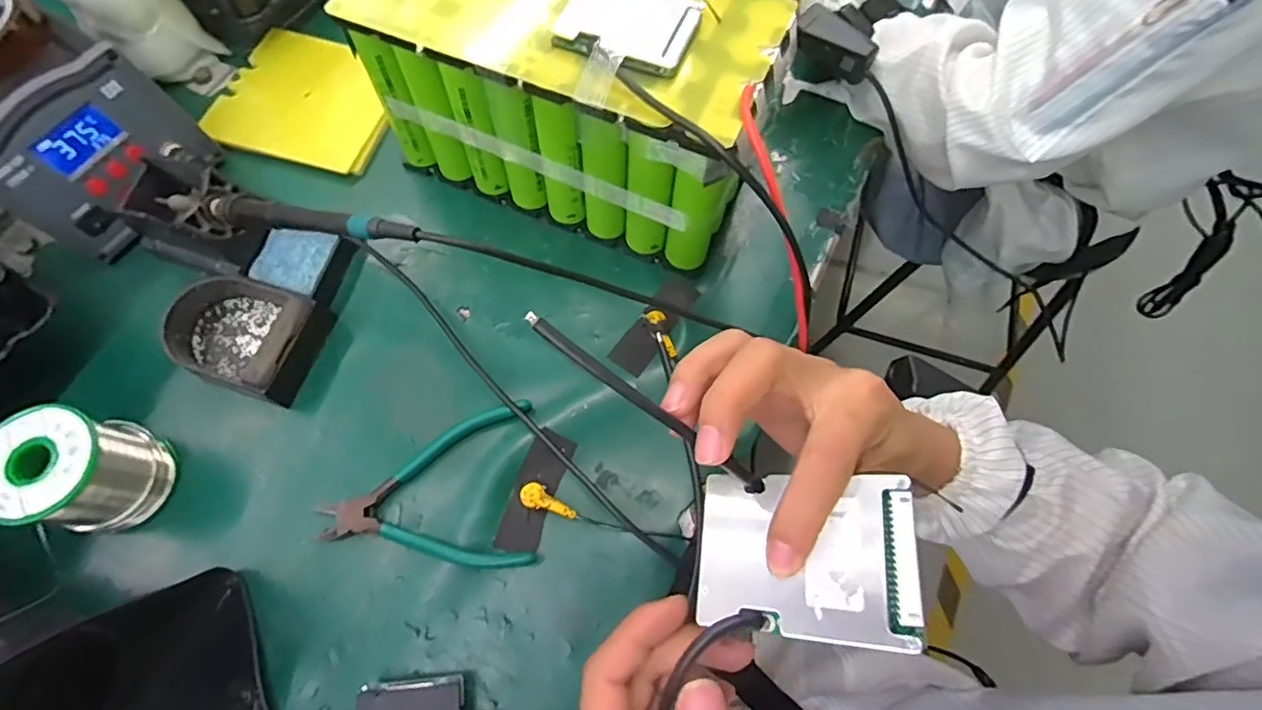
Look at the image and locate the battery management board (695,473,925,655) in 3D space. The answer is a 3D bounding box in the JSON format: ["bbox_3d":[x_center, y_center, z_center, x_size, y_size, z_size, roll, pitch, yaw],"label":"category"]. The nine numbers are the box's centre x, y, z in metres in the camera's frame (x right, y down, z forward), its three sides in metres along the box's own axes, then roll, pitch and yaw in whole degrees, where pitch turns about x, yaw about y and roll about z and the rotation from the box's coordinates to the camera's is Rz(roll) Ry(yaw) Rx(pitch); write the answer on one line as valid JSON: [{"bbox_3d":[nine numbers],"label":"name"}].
[{"bbox_3d":[0.067,0.076,0.222,0.075,0.004,0.056,-5,62,26],"label":"battery management board"}]

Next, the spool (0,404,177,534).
[{"bbox_3d":[-0.351,0.074,0.374,0.065,0.077,0.069,1,69,-2],"label":"spool"}]

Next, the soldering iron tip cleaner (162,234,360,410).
[{"bbox_3d":[-0.277,-0.037,0.437,0.104,0.036,0.132,10,69,2],"label":"soldering iron tip cleaner"}]

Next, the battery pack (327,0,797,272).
[{"bbox_3d":[-0.040,-0.201,0.438,0.277,0.150,0.147,22,70,7],"label":"battery pack"}]

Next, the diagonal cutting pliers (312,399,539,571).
[{"bbox_3d":[-0.137,0.089,0.393,0.142,0.022,0.109,-3,69,-3],"label":"diagonal cutting pliers"}]

